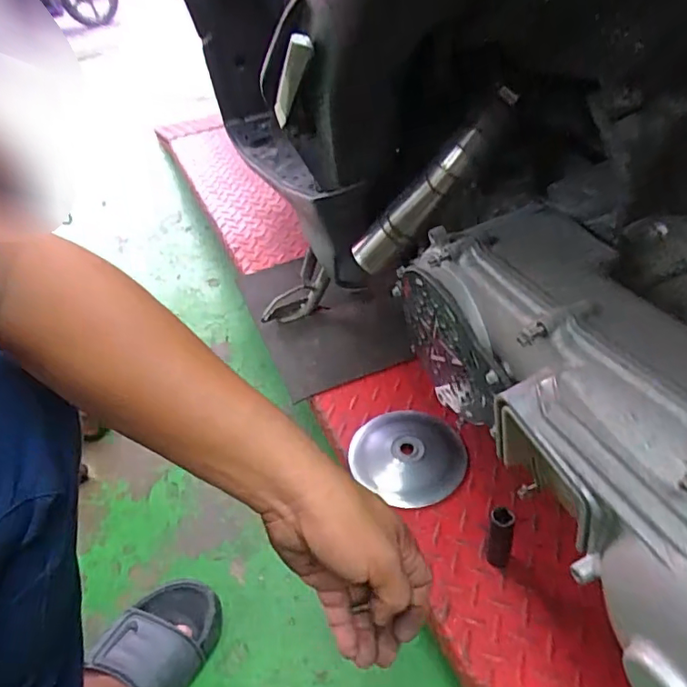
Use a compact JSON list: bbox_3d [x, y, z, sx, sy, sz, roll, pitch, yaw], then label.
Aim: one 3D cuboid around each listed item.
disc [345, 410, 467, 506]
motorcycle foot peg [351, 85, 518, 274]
[{"bbox_3d":[0.078,0.128,0.649,0.129,0.015,0.132,-4,42,3],"label":"disc"},{"bbox_3d":[0.075,-0.137,0.501,0.033,0.211,0.034,30,42,-16],"label":"motorcycle foot peg"}]

